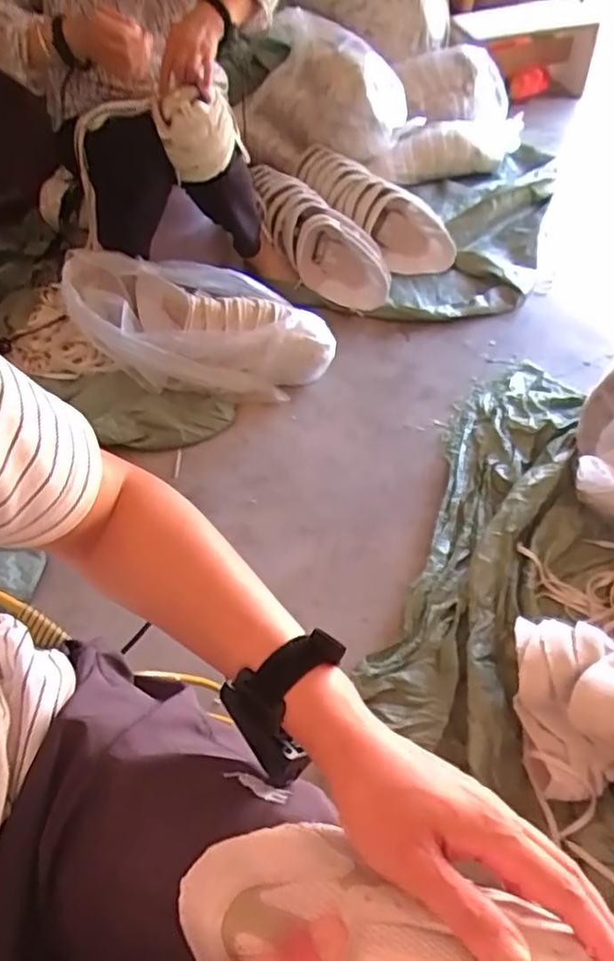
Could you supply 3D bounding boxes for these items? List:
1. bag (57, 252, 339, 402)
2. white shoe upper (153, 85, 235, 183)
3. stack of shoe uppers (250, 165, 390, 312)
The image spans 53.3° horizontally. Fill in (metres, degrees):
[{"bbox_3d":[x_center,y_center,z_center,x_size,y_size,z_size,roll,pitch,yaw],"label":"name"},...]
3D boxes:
[{"bbox_3d":[-0.205,-0.304,1.194,0.506,0.165,0.246,17,54,2],"label":"bag"},{"bbox_3d":[-0.184,-0.582,1.035,0.124,0.135,0.085,-9,51,-2],"label":"white shoe upper"},{"bbox_3d":[0.016,-0.549,1.373,0.425,0.146,0.118,44,62,-2],"label":"stack of shoe uppers"}]

